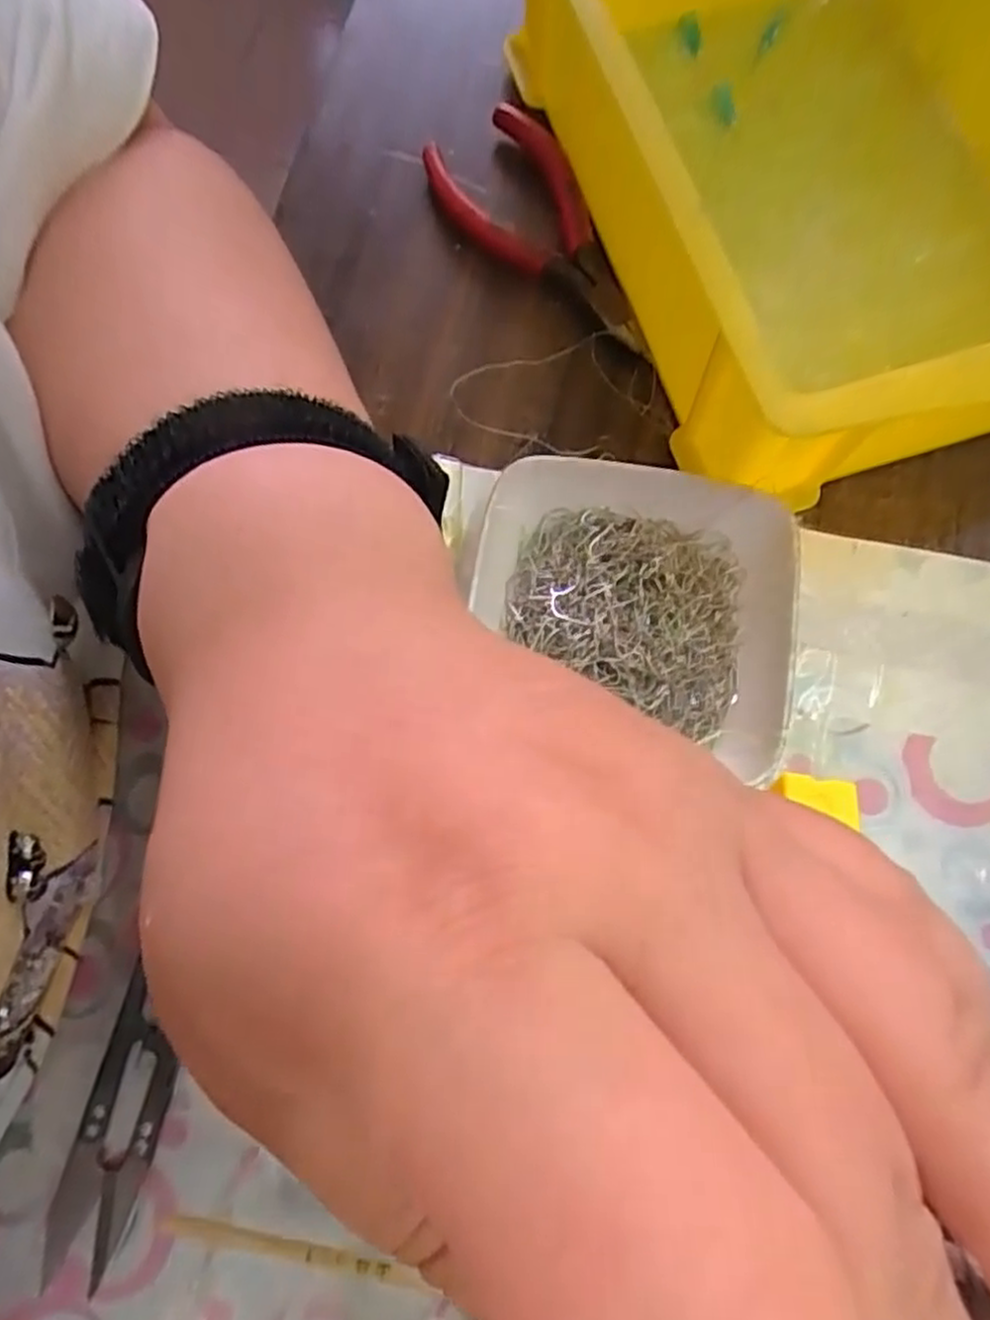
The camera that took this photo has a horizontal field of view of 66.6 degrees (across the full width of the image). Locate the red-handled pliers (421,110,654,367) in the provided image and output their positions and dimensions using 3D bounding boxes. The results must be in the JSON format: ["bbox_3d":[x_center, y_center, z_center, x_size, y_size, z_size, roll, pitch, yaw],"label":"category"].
[{"bbox_3d":[0.021,-0.159,0.286,0.045,0.015,0.119,-34,76,-8],"label":"red-handled pliers"}]

